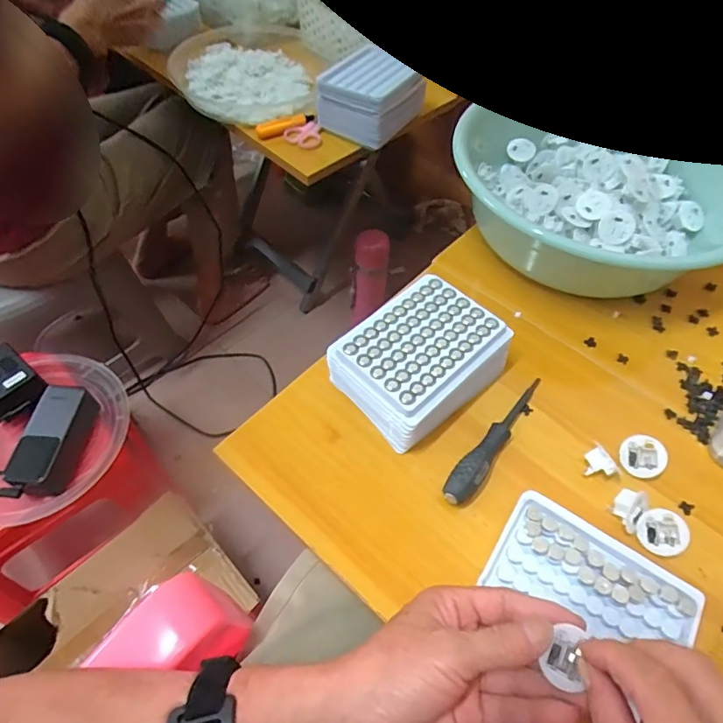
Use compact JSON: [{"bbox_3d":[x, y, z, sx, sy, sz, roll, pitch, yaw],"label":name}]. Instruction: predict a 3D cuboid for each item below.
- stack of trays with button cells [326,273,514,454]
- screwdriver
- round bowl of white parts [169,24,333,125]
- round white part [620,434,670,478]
[{"bbox_3d":[0.048,0.000,0.423,0.134,0.058,0.099,-38,65,-24],"label":"stack of trays with button cells"},{"bbox_3d":[0.112,0.060,0.405,0.021,0.020,0.140,35,61,20],"label":"screwdriver"},{"bbox_3d":[-0.148,-0.400,0.676,0.210,0.047,0.218,1,56,-1],"label":"round bowl of white parts"},{"bbox_3d":[0.227,0.077,0.399,0.033,0.011,0.033,-7,76,30],"label":"round white part"}]

